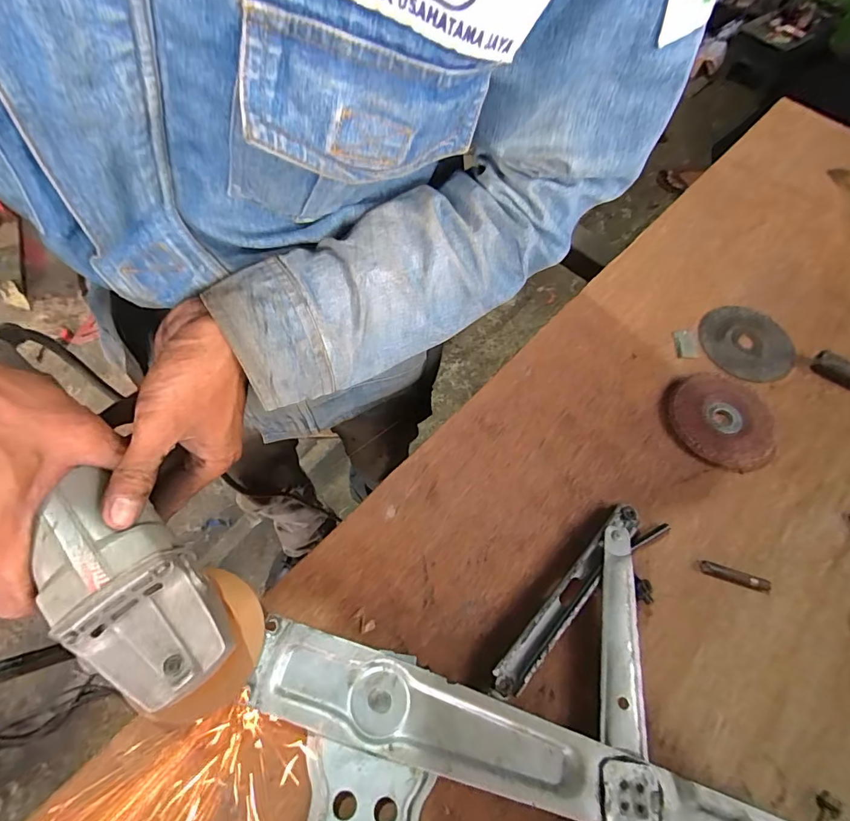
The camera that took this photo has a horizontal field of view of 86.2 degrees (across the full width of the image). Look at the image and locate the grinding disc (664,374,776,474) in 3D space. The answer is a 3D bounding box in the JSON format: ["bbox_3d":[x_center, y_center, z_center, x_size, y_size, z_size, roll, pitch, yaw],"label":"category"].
[{"bbox_3d":[0.252,0.007,0.388,0.082,0.012,0.087,1,62,-2],"label":"grinding disc"}]

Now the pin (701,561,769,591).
[{"bbox_3d":[0.225,0.121,0.329,0.046,0.007,0.008,19,63,8],"label":"pin"}]

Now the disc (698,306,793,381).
[{"bbox_3d":[0.302,-0.063,0.430,0.085,0.005,0.085,-1,60,1],"label":"disc"}]

